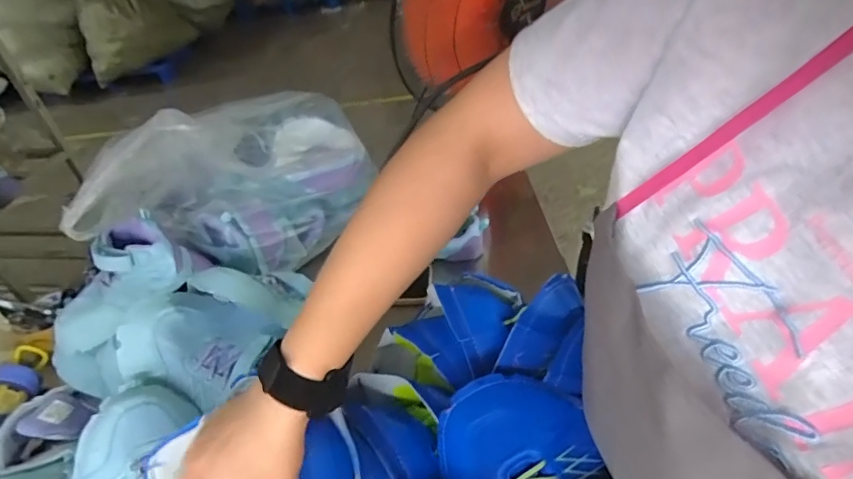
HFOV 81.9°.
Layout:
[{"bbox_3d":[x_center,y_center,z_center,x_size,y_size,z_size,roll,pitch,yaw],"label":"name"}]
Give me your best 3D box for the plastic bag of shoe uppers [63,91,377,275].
[{"bbox_3d":[-0.280,-0.088,0.758,0.190,0.219,0.435,27,51,33],"label":"plastic bag of shoe uppers"}]

